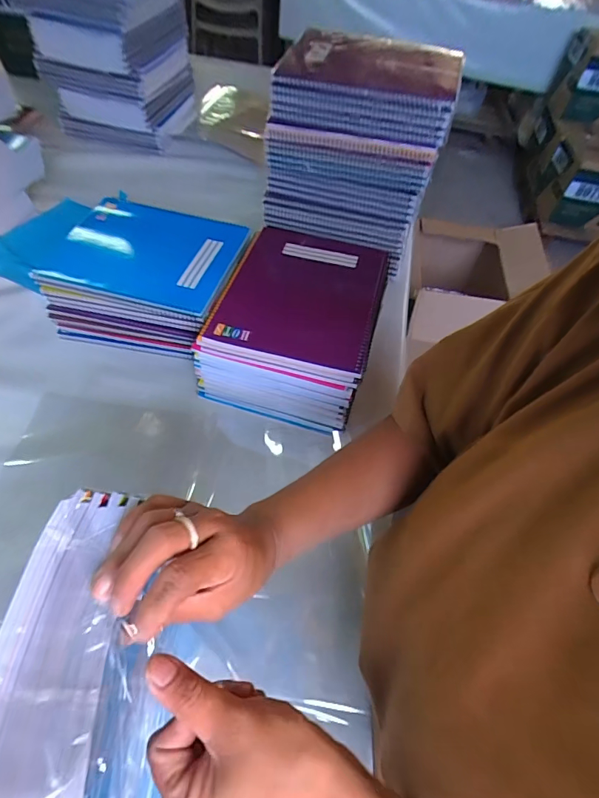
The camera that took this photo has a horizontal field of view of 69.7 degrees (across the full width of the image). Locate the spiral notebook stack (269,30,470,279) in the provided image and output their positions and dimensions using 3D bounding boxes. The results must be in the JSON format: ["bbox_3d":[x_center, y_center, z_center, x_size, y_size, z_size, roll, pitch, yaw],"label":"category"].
[{"bbox_3d":[0.096,-0.439,0.717,0.255,0.249,0.252,13,55,4],"label":"spiral notebook stack"}]

